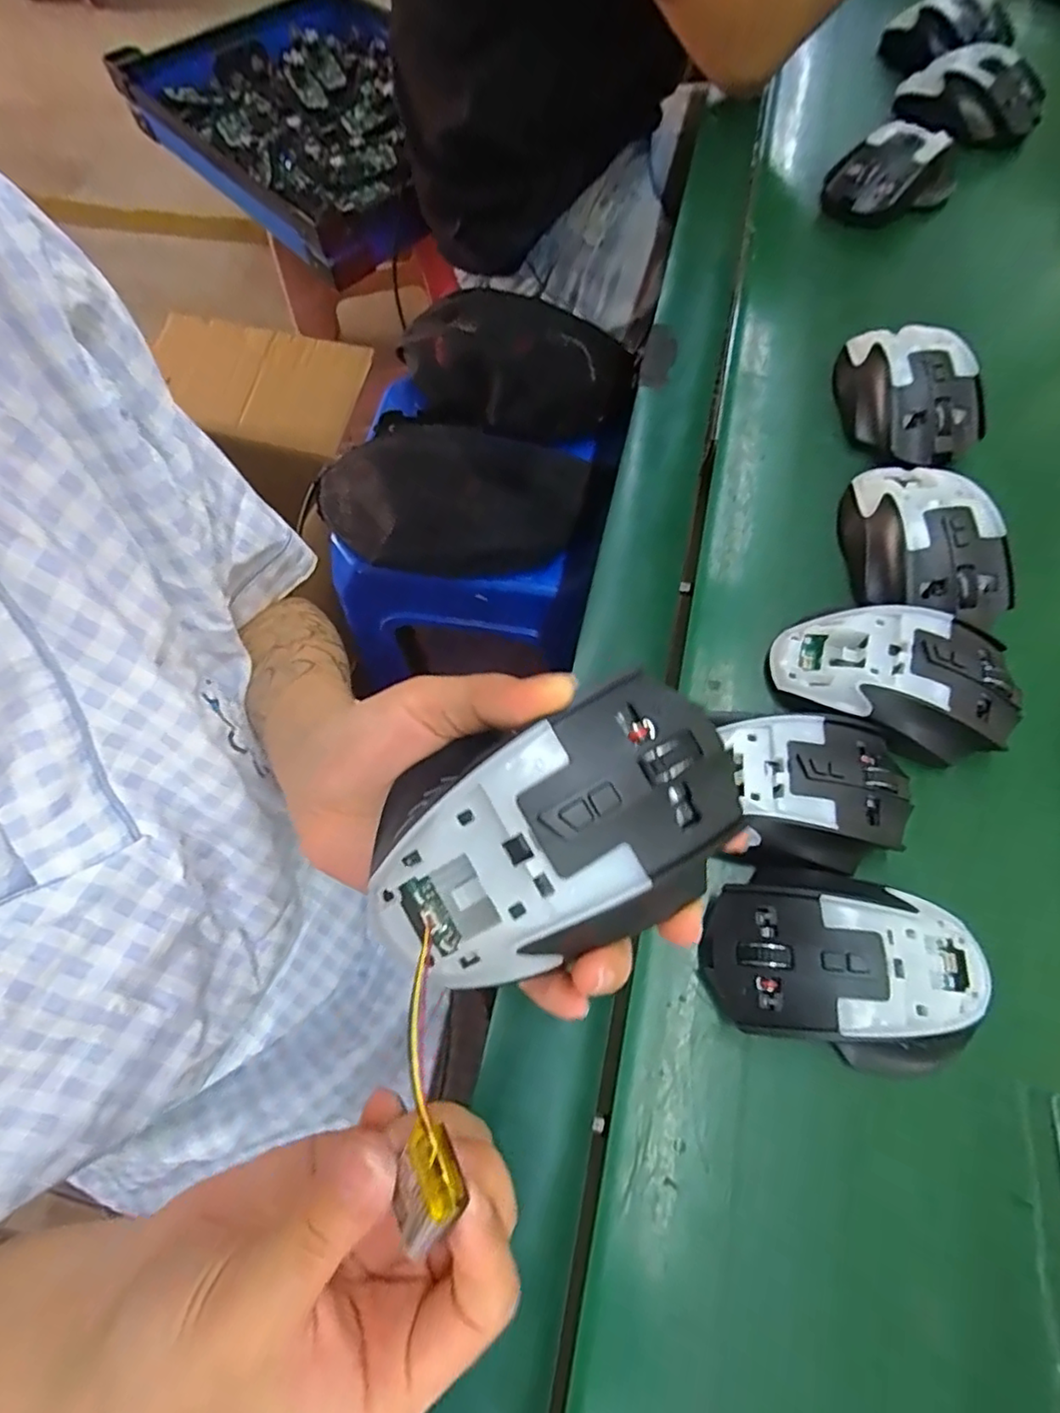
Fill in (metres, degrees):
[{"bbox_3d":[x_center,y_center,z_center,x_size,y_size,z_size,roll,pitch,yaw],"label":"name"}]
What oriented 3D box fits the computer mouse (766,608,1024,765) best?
[{"bbox_3d":[0.183,-0.013,0.307,0.110,0.034,0.066,12,66,9],"label":"computer mouse"}]

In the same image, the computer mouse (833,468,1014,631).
[{"bbox_3d":[0.216,-0.093,0.339,0.065,0.036,0.109,-3,64,2],"label":"computer mouse"}]

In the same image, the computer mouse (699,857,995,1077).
[{"bbox_3d":[0.133,0.108,0.258,0.111,0.040,0.070,14,66,9],"label":"computer mouse"}]

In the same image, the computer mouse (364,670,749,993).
[{"bbox_3d":[0.005,0.031,0.173,0.107,0.036,0.066,-20,65,-6],"label":"computer mouse"}]

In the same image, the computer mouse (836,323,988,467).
[{"bbox_3d":[0.238,-0.198,0.383,0.068,0.034,0.103,-2,64,2],"label":"computer mouse"}]

